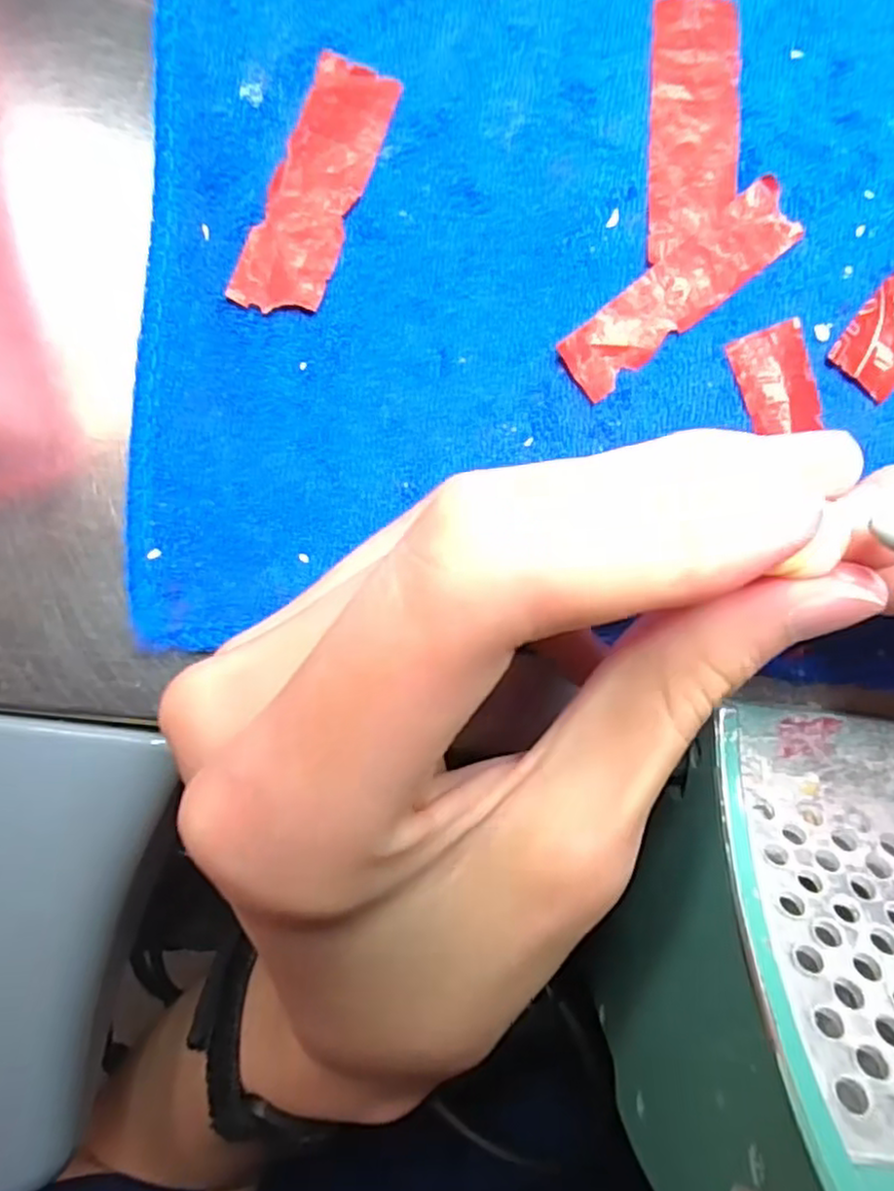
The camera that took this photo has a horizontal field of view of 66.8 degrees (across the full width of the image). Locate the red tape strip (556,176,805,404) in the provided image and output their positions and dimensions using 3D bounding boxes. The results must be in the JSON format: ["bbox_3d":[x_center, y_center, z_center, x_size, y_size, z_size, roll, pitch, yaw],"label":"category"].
[{"bbox_3d":[0.051,-0.067,0.150,0.058,0.004,0.015,-39,89,1],"label":"red tape strip"}]

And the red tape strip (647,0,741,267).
[{"bbox_3d":[0.055,-0.104,0.149,0.020,0.004,0.057,0,89,1],"label":"red tape strip"}]

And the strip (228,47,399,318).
[{"bbox_3d":[-0.029,-0.090,0.150,0.019,0.004,0.058,21,89,-6],"label":"strip"}]

